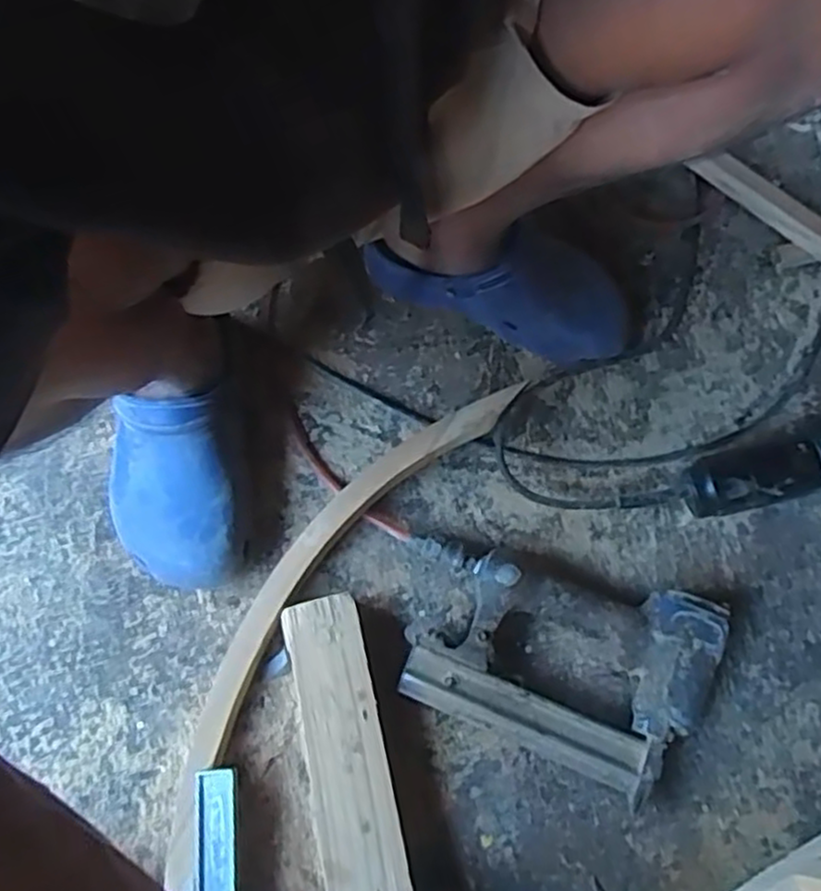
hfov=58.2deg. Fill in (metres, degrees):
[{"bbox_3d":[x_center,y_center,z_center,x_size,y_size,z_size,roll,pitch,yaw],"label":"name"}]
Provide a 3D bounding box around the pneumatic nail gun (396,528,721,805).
[{"bbox_3d":[0.111,0.167,0.589,0.248,0.052,0.155,19,69,5],"label":"pneumatic nail gun"}]

